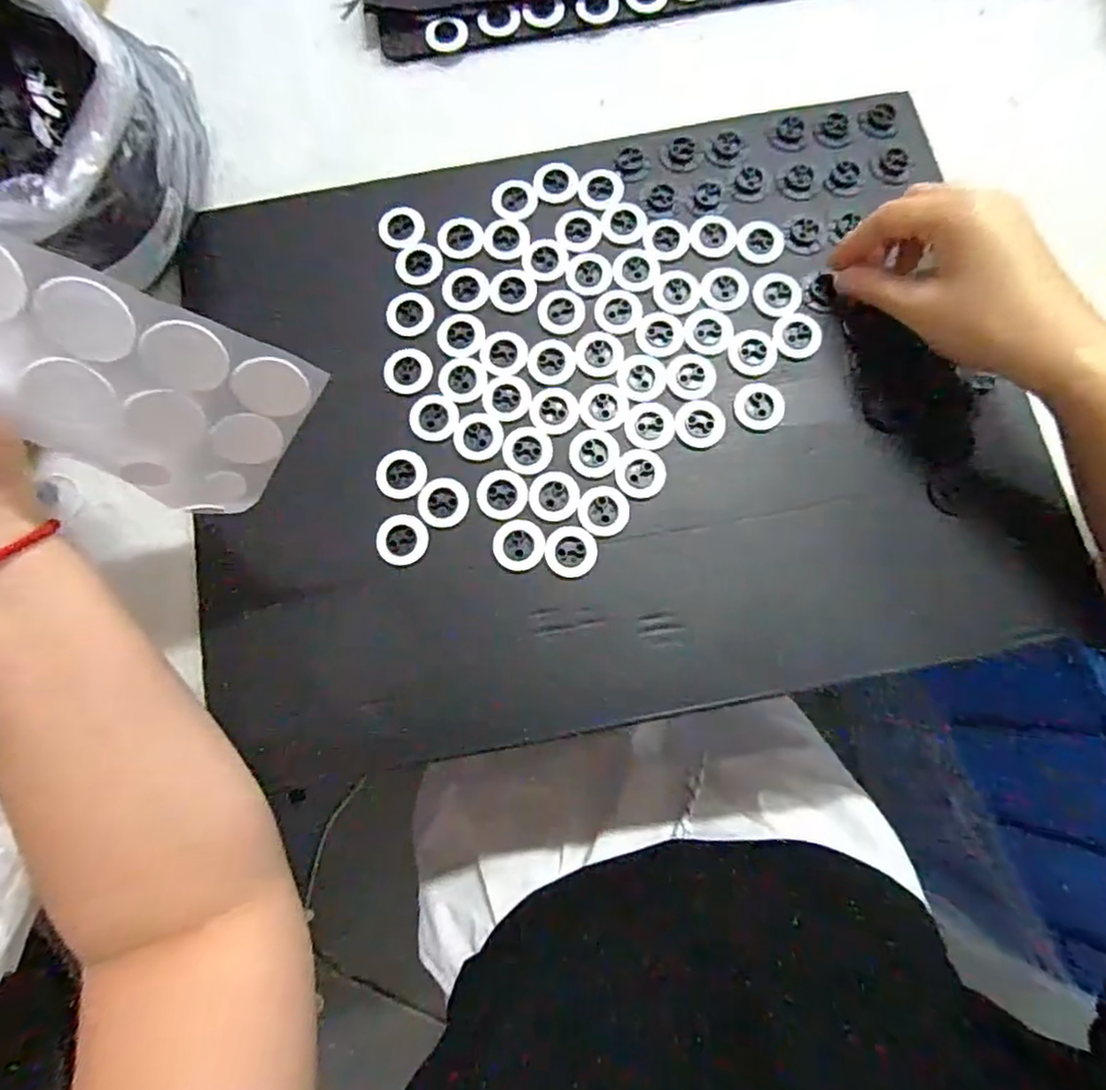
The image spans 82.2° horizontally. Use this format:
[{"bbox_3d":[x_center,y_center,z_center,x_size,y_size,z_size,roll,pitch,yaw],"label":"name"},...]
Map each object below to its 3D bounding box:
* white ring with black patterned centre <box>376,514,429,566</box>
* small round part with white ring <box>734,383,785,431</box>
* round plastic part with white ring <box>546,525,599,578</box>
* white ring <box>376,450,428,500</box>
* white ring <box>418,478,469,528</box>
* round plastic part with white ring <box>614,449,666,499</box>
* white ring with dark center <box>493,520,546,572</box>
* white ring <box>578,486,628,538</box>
[{"bbox_3d":[-0.085,-0.003,0.360,0.028,0.007,0.028,-1,81,4],"label":"white ring with black patterned centre"},{"bbox_3d":[0.120,-0.080,0.369,0.029,0.004,0.028,-1,81,4],"label":"small round part with white ring"},{"bbox_3d":[0.010,0.004,0.354,0.028,0.004,0.028,-1,81,4],"label":"round plastic part with white ring"},{"bbox_3d":[-0.088,-0.040,0.369,0.028,0.010,0.028,-1,81,4],"label":"white ring"},{"bbox_3d":[-0.063,-0.024,0.365,0.028,0.006,0.027,-1,81,4],"label":"white ring"},{"bbox_3d":[0.050,-0.041,0.362,0.028,0.004,0.028,-1,81,4],"label":"round plastic part with white ring"},{"bbox_3d":[-0.019,0.000,0.356,0.028,0.004,0.029,-1,81,4],"label":"white ring with dark center"},{"bbox_3d":[0.029,-0.020,0.357,0.028,0.004,0.029,-1,81,4],"label":"white ring"}]

